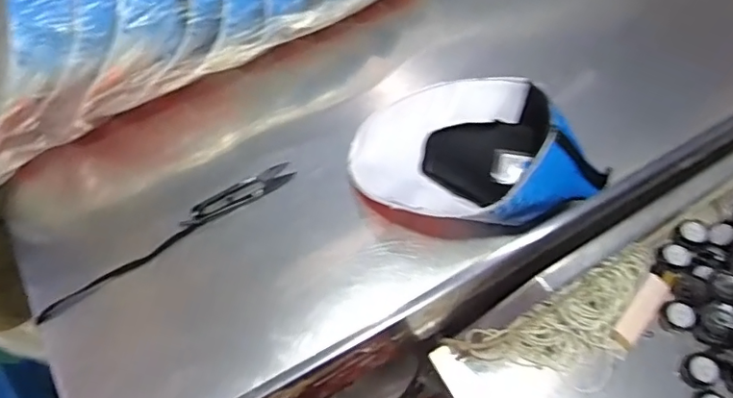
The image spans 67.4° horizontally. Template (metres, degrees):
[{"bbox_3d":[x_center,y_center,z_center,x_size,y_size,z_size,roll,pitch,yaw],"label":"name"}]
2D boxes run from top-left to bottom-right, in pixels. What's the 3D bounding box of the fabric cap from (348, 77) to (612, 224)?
[{"bbox_3d":[0.090,-0.044,0.494,0.206,0.101,0.145,5,67,5],"label":"fabric cap"}]

